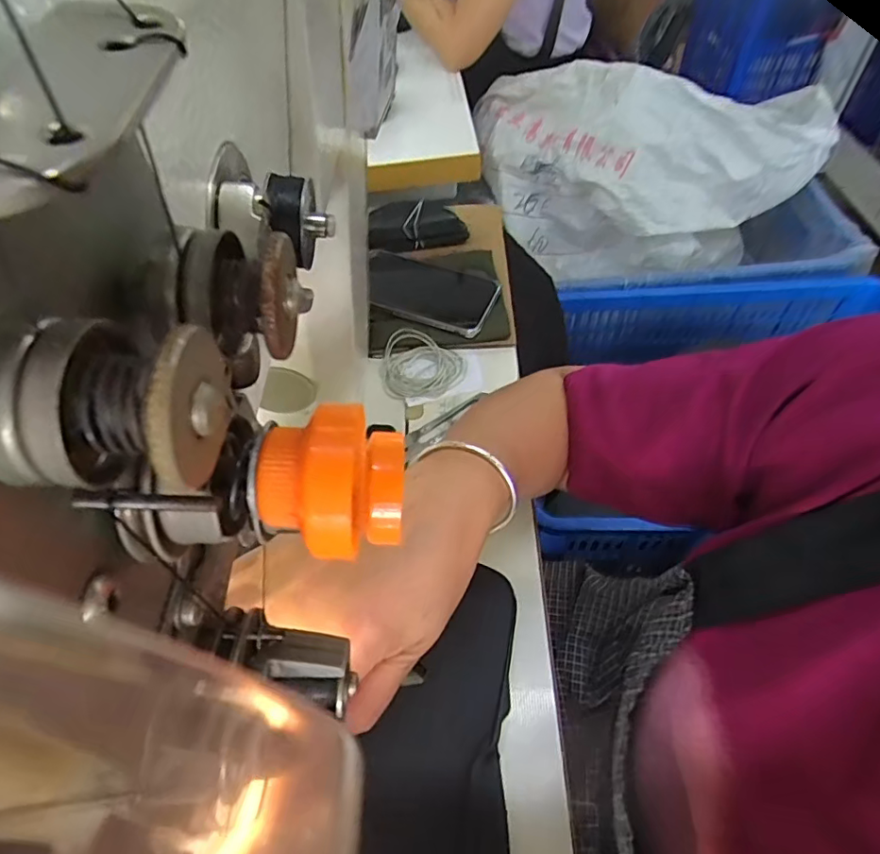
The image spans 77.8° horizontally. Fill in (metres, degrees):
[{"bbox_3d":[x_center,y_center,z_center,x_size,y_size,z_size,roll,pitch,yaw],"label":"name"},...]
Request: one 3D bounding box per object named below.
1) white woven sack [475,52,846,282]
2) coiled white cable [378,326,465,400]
[{"bbox_3d":[0.339,-0.457,0.974,0.549,0.322,0.286,11,57,12],"label":"white woven sack"},{"bbox_3d":[-0.022,-0.061,0.552,0.084,0.017,0.076,23,60,19],"label":"coiled white cable"}]

